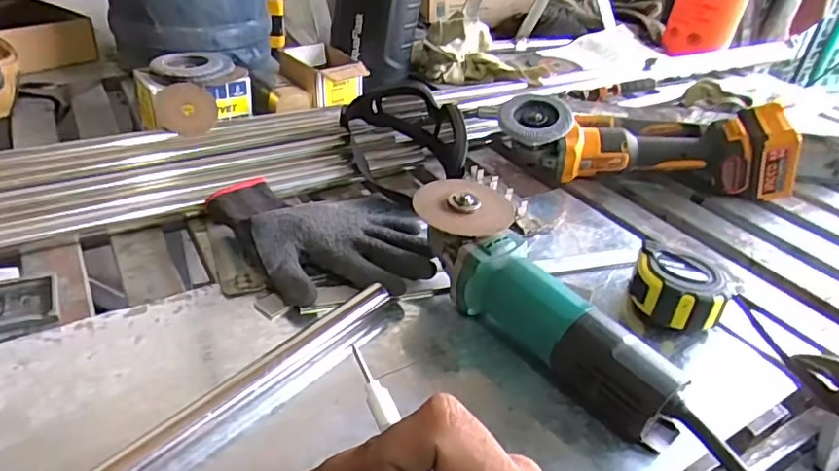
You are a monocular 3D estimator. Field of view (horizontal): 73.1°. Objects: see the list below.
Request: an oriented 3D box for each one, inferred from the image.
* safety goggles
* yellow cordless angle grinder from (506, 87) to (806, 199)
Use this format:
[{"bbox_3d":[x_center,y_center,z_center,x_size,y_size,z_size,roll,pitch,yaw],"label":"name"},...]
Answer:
[{"bbox_3d":[-0.021,-0.130,0.698,0.138,0.067,0.148,-5,35,-15],"label":"safety goggles"},{"bbox_3d":[0.294,-0.136,0.745,0.378,0.094,0.125,8,38,0],"label":"yellow cordless angle grinder"}]

